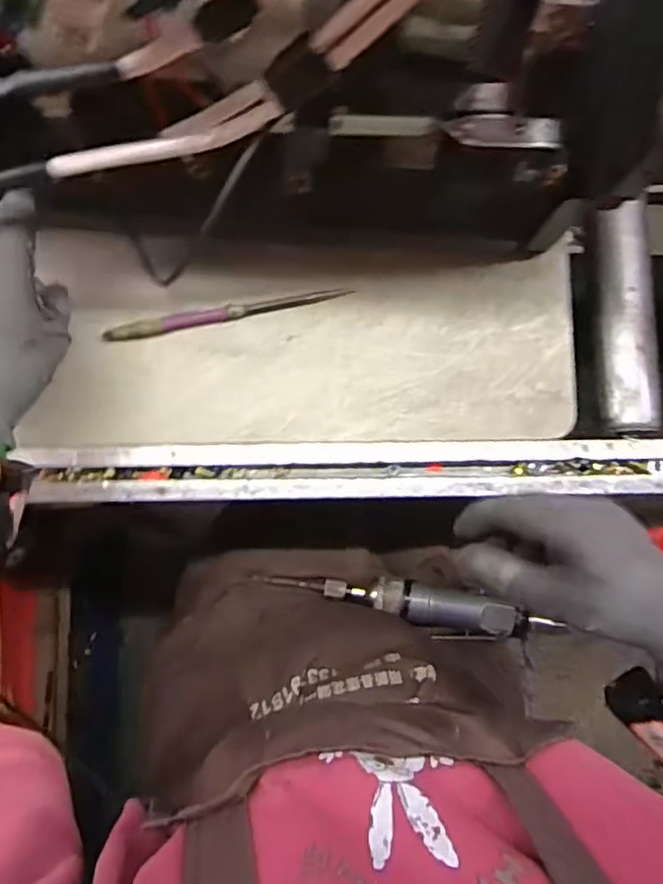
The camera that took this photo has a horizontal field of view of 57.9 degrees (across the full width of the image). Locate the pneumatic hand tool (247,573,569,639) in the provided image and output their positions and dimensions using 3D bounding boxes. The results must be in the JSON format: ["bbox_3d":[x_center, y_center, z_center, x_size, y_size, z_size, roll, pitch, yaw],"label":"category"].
[{"bbox_3d":[0.068,0.154,0.563,0.268,0.030,0.046,10,86,6],"label":"pneumatic hand tool"}]

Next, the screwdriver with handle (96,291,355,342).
[{"bbox_3d":[-0.075,-0.095,0.437,0.179,0.010,0.011,-11,86,0],"label":"screwdriver with handle"}]

